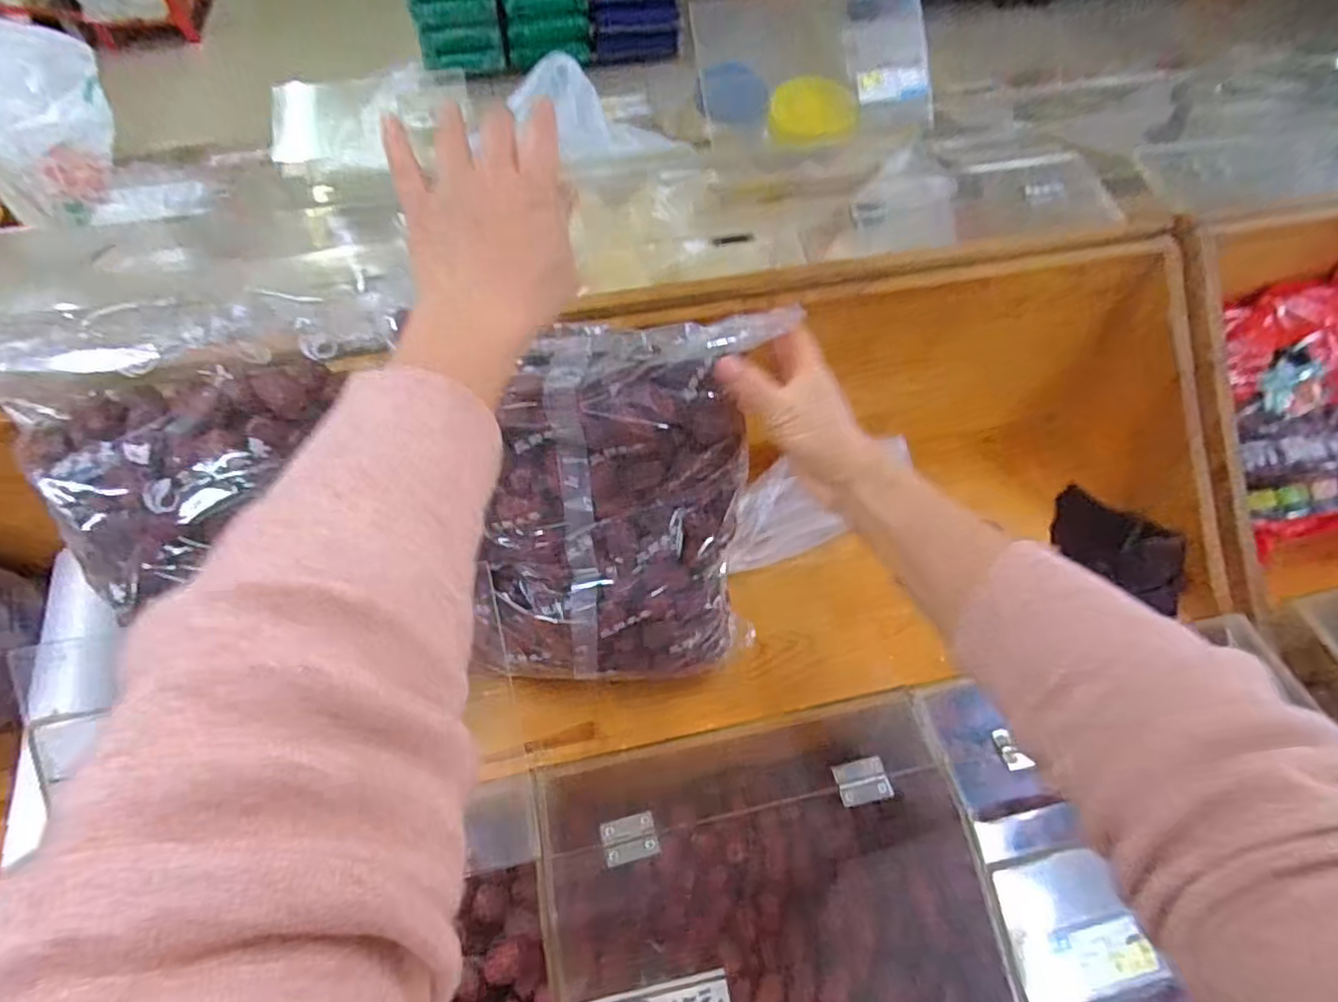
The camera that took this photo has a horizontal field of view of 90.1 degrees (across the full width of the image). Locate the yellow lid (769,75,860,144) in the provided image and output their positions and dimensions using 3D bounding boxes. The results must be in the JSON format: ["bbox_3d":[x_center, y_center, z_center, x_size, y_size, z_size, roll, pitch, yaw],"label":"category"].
[{"bbox_3d":[0.189,-0.512,0.873,0.114,0.074,0.010,7,25,22],"label":"yellow lid"}]

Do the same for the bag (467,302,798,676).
[{"bbox_3d":[-0.036,0.012,0.479,0.207,0.265,0.081,-3,24,-14],"label":"bag"}]

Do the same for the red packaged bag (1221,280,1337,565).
[{"bbox_3d":[0.589,-0.075,0.624,0.186,0.053,0.250,-21,87,-10],"label":"red packaged bag"}]

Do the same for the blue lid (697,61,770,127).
[{"bbox_3d":[0.092,-0.589,0.968,0.104,0.009,0.101,6,80,13],"label":"blue lid"}]

